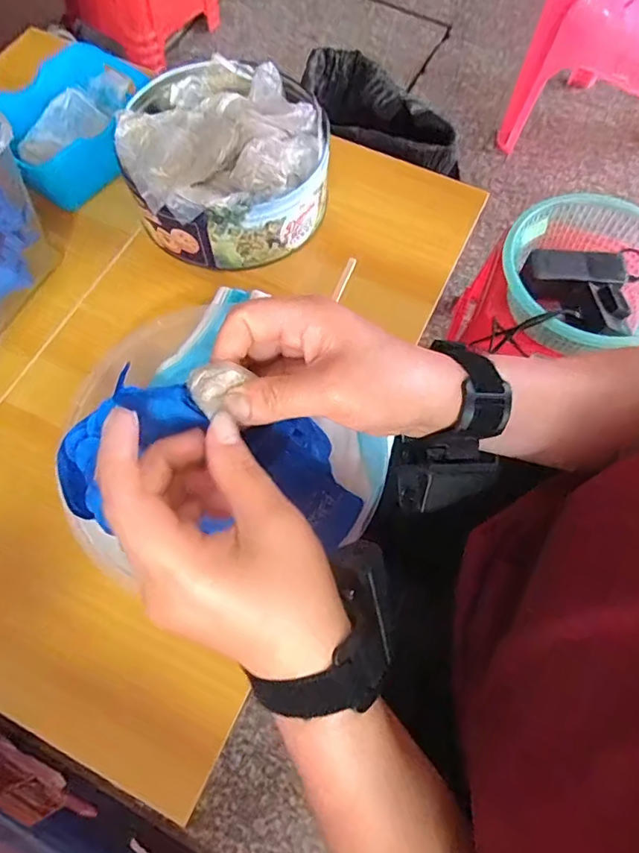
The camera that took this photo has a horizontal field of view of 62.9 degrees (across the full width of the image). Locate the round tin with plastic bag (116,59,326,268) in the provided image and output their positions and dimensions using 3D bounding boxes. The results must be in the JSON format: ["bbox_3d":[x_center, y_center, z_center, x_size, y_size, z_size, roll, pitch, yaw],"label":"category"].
[{"bbox_3d":[-0.087,-0.258,0.489,0.179,0.092,0.188,-3,67,-3],"label":"round tin with plastic bag"}]

